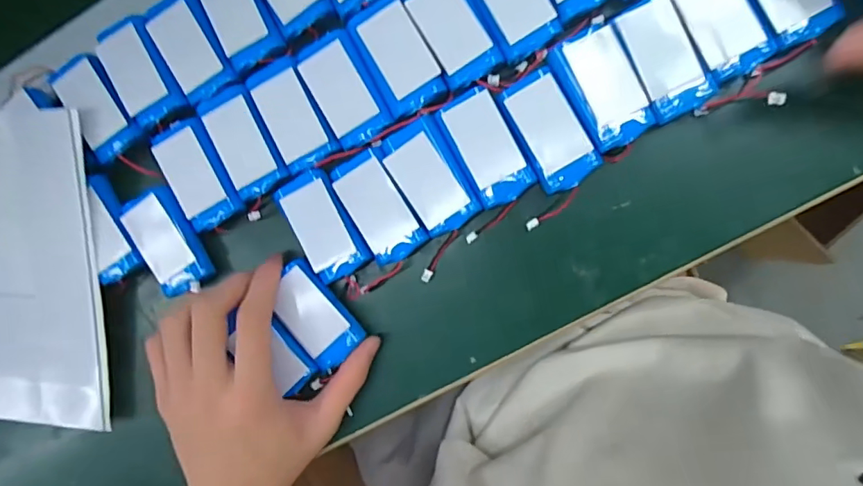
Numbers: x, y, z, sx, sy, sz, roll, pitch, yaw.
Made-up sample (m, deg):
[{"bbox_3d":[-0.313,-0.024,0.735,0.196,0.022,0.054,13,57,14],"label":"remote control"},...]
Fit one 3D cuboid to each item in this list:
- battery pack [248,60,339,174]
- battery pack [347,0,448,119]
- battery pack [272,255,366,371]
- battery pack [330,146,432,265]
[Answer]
[{"bbox_3d":[-0.087,-0.077,0.314,0.034,0.005,0.063,-29,87,8],"label":"battery pack"},{"bbox_3d":[-0.021,-0.111,0.304,0.037,0.006,0.064,-28,87,8],"label":"battery pack"},{"bbox_3d":[-0.075,0.045,0.321,0.037,0.014,0.065,-37,90,7],"label":"battery pack"},{"bbox_3d":[-0.033,-0.022,0.314,0.035,0.011,0.067,-33,86,8],"label":"battery pack"}]

